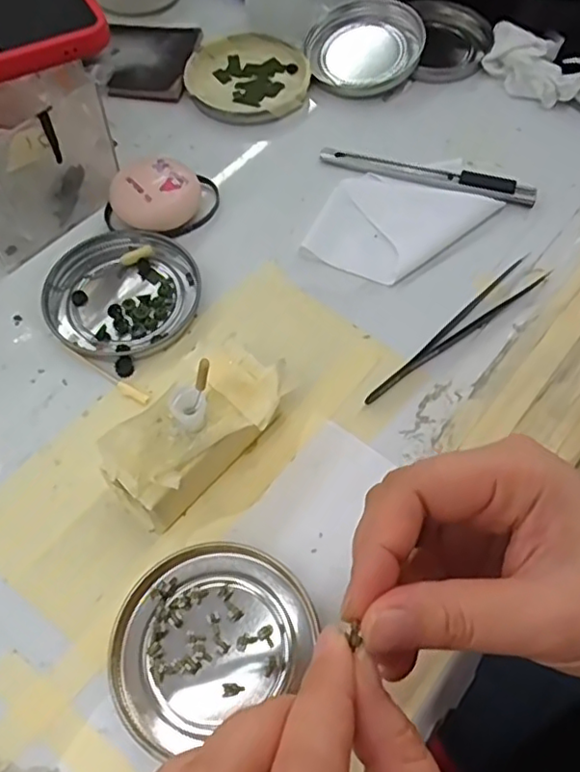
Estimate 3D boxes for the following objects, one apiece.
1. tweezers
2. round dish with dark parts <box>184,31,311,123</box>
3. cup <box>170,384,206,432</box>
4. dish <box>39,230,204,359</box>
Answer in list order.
[{"bbox_3d":[0.085,-0.029,0.314,0.125,0.004,0.016,-38,68,-18],"label":"tweezers"},{"bbox_3d":[-0.026,-0.205,0.409,0.079,0.010,0.079,0,62,0],"label":"round dish with dark parts"},{"bbox_3d":[-0.041,0.009,0.252,0.014,0.014,0.015,0,61,0],"label":"cup"},{"bbox_3d":[-0.089,-0.049,0.324,0.078,0.008,0.075,0,61,0],"label":"dish"}]

